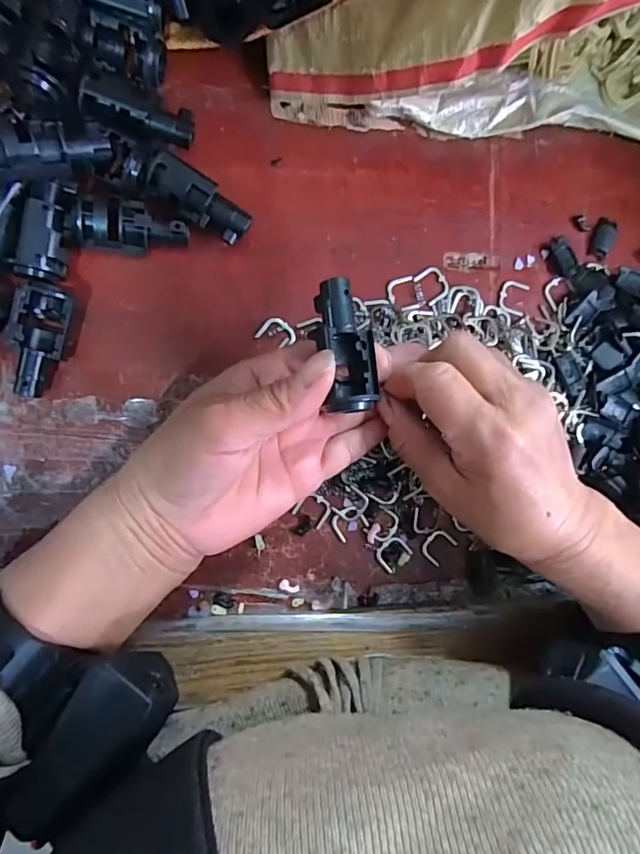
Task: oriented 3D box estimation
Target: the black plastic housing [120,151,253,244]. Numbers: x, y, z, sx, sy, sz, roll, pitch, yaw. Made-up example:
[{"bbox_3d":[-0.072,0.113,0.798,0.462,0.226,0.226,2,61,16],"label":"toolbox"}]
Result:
[{"bbox_3d":[-0.064,-0.113,0.249,0.060,0.026,0.020,26,88,-9],"label":"black plastic housing"}]

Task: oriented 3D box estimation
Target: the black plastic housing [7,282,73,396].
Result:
[{"bbox_3d":[-0.134,-0.041,0.241,0.024,0.021,0.052,14,90,-9],"label":"black plastic housing"}]

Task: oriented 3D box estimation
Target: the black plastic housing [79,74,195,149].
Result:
[{"bbox_3d":[-0.088,-0.149,0.242,0.050,0.014,0.020,9,91,-23],"label":"black plastic housing"}]

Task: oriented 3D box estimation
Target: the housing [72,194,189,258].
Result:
[{"bbox_3d":[-0.091,-0.096,0.242,0.051,0.017,0.025,-2,92,-26],"label":"housing"}]

